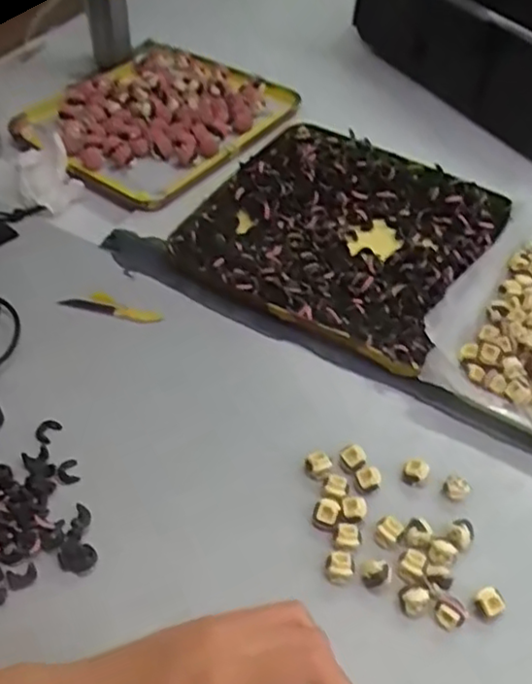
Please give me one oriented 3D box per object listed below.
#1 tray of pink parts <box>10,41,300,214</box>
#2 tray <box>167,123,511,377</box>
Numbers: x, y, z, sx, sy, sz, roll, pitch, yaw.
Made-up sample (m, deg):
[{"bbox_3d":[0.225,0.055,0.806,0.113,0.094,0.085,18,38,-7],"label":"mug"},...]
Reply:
[{"bbox_3d":[-0.118,-0.245,0.684,0.231,0.032,0.240,34,56,24],"label":"tray of pink parts"},{"bbox_3d":[0.067,-0.106,0.563,0.226,0.027,0.230,26,53,19],"label":"tray"}]

